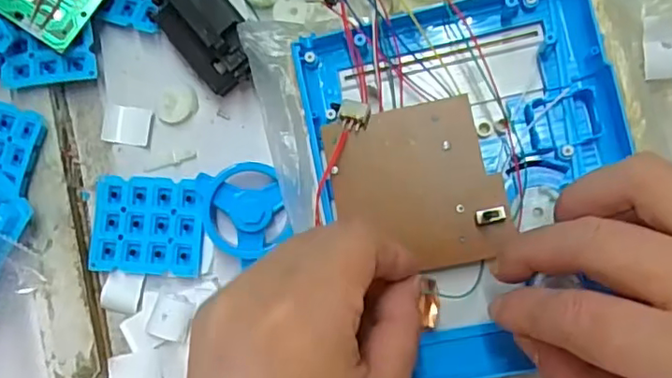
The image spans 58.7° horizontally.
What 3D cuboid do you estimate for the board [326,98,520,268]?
[{"bbox_3d":[0.035,-0.001,0.264,0.072,0.013,0.072,-12,87,4],"label":"board"}]

